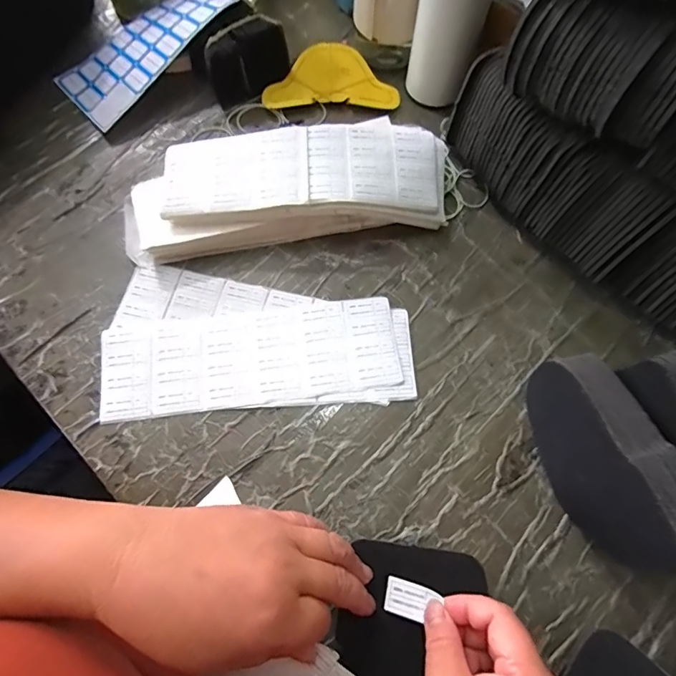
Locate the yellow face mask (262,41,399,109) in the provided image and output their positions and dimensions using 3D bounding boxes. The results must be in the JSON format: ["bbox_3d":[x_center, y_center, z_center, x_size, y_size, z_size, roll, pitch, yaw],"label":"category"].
[{"bbox_3d":[-0.008,-0.289,0.493,0.142,0.019,0.084,0,69,0],"label":"yellow face mask"}]

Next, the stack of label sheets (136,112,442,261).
[{"bbox_3d":[-0.048,-0.144,0.420,0.301,0.052,0.107,-7,69,-3],"label":"stack of label sheets"}]

